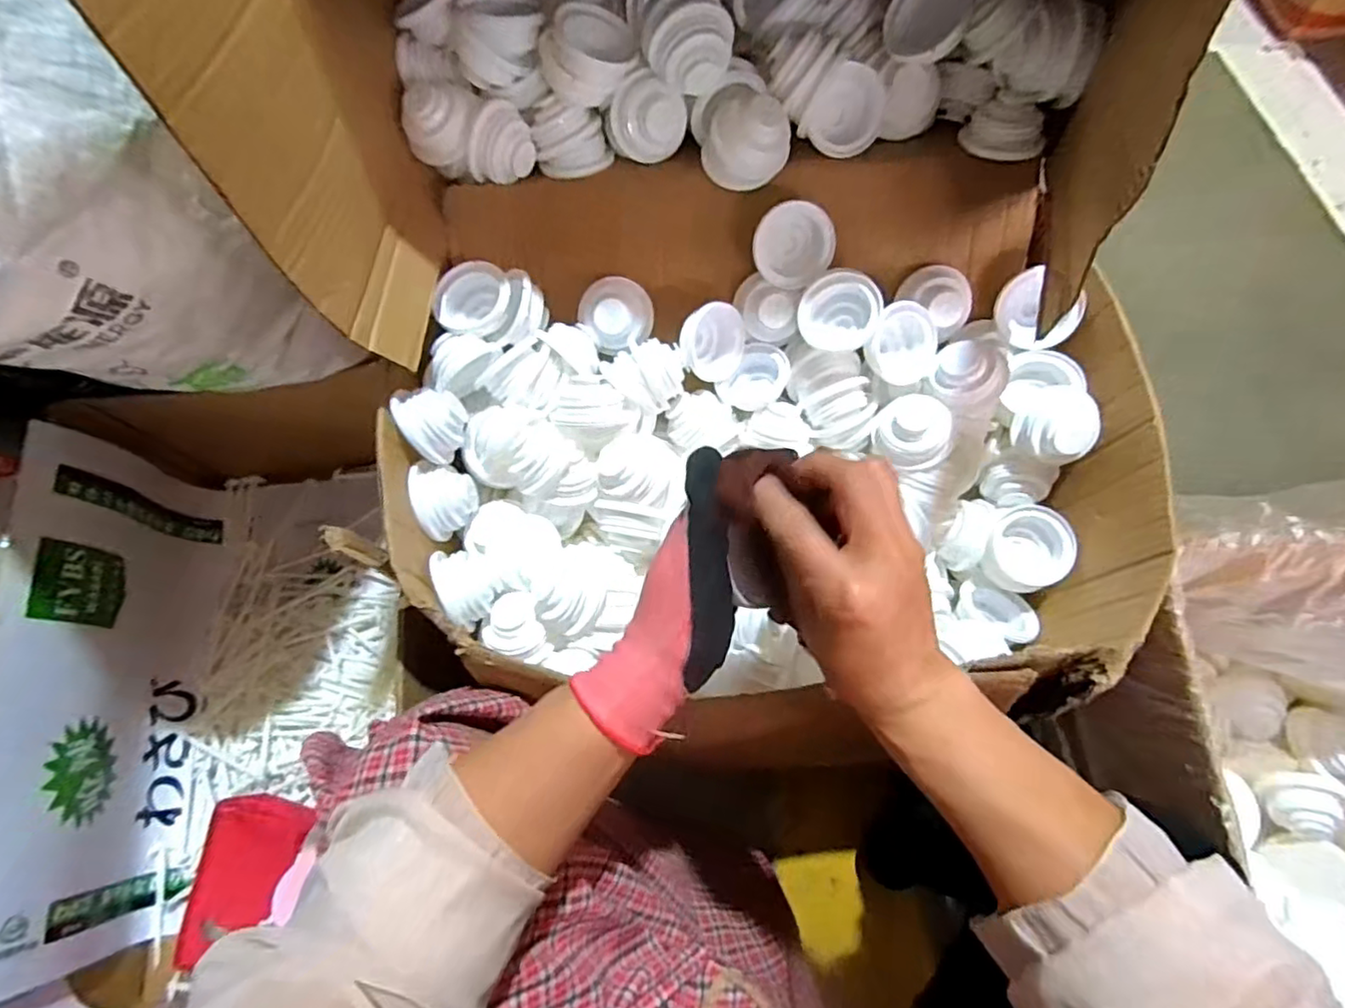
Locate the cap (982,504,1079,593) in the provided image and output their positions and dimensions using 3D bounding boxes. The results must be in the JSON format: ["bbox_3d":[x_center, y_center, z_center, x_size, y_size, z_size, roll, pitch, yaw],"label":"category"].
[{"bbox_3d":[0.335,0.045,0.595,0.075,0.049,0.071,-1,69,2],"label":"cap"}]

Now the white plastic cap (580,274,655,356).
[{"bbox_3d":[-0.053,-0.190,0.616,0.070,0.034,0.070,-2,95,-20],"label":"white plastic cap"}]

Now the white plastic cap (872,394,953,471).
[{"bbox_3d":[0.225,-0.065,0.581,0.071,0.039,0.071,27,109,4],"label":"white plastic cap"}]

